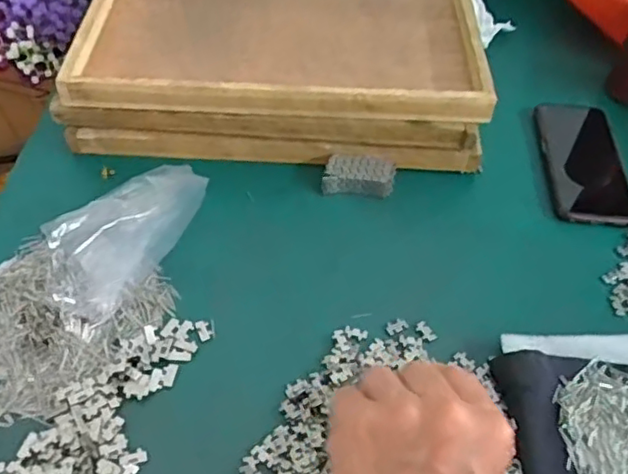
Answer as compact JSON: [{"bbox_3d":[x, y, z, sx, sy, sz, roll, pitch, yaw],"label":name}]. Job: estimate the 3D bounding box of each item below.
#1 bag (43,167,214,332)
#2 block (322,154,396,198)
[{"bbox_3d":[-0.154,-0.004,0.509,0.053,0.058,0.150,25,52,17],"label":"bag"},{"bbox_3d":[0.043,-0.058,0.595,0.068,0.018,0.035,3,48,-2],"label":"block"}]

